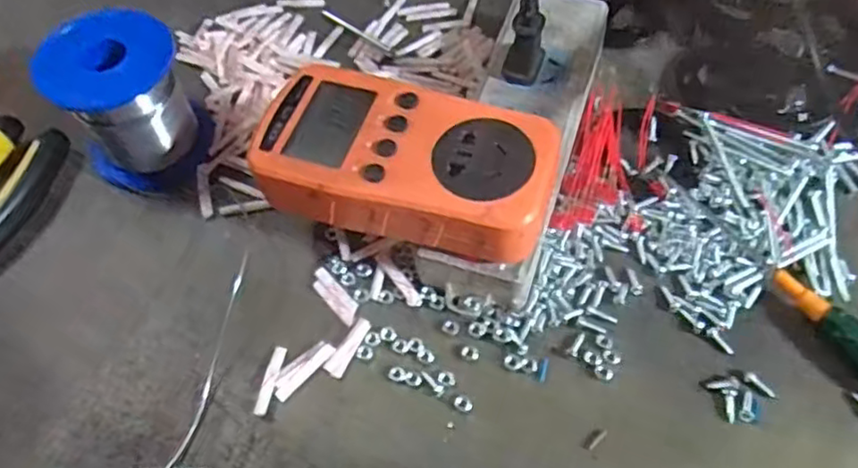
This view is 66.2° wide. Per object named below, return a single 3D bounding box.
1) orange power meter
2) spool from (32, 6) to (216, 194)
[{"bbox_3d":[-0.010,-0.029,0.276,0.122,0.027,0.068,14,62,10],"label":"orange power meter"},{"bbox_3d":[-0.145,-0.064,0.322,0.059,0.069,0.057,-1,61,2],"label":"spool"}]

